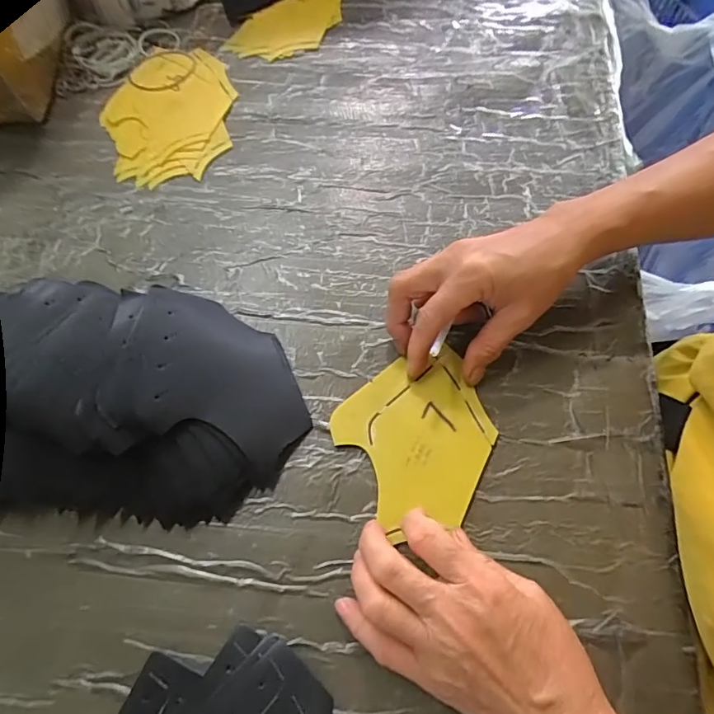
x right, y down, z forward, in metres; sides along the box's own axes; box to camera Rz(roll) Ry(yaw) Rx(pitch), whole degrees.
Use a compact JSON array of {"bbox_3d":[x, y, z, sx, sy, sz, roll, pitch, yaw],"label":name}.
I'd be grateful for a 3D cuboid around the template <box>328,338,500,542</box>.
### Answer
[{"bbox_3d":[0.044,0.054,0.322,0.099,0.004,0.104,-28,69,-9],"label":"template"}]

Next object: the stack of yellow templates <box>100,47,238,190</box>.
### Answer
[{"bbox_3d":[-0.176,-0.230,0.449,0.115,0.013,0.158,-2,67,2],"label":"stack of yellow templates"}]

